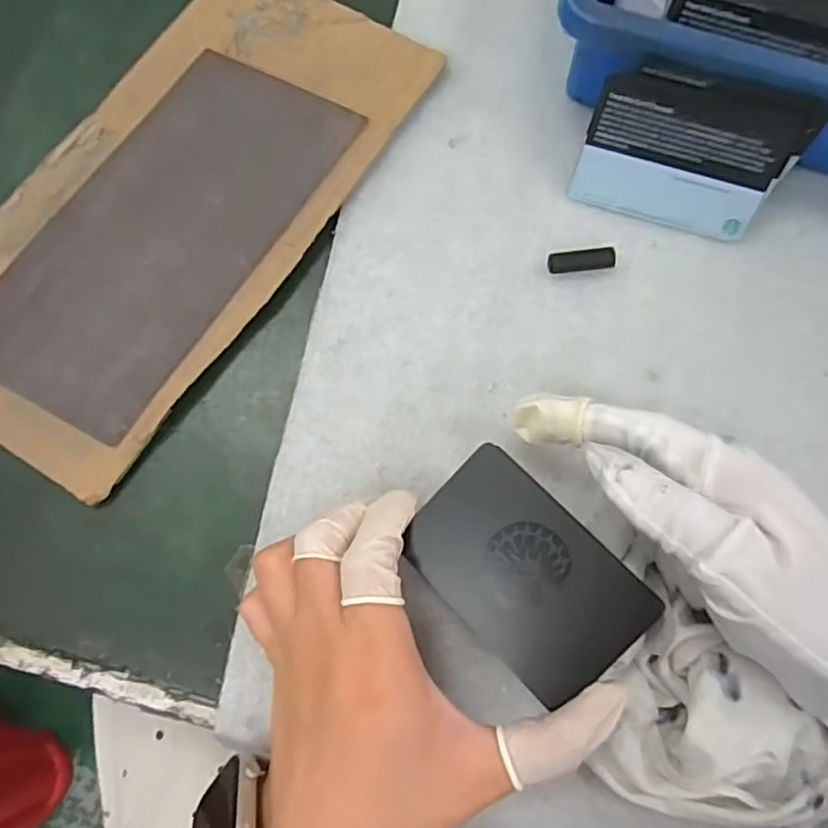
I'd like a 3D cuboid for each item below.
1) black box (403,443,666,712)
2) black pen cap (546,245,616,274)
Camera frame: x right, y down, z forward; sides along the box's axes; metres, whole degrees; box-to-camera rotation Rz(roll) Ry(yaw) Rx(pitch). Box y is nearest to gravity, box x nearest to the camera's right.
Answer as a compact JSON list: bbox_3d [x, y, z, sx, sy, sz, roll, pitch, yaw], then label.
[{"bbox_3d":[0.040,0.058,0.235,0.053,0.017,0.086,-43,80,-11],"label":"black box"},{"bbox_3d":[0.079,-0.072,0.305,0.031,0.010,0.010,-8,76,-3],"label":"black pen cap"}]

